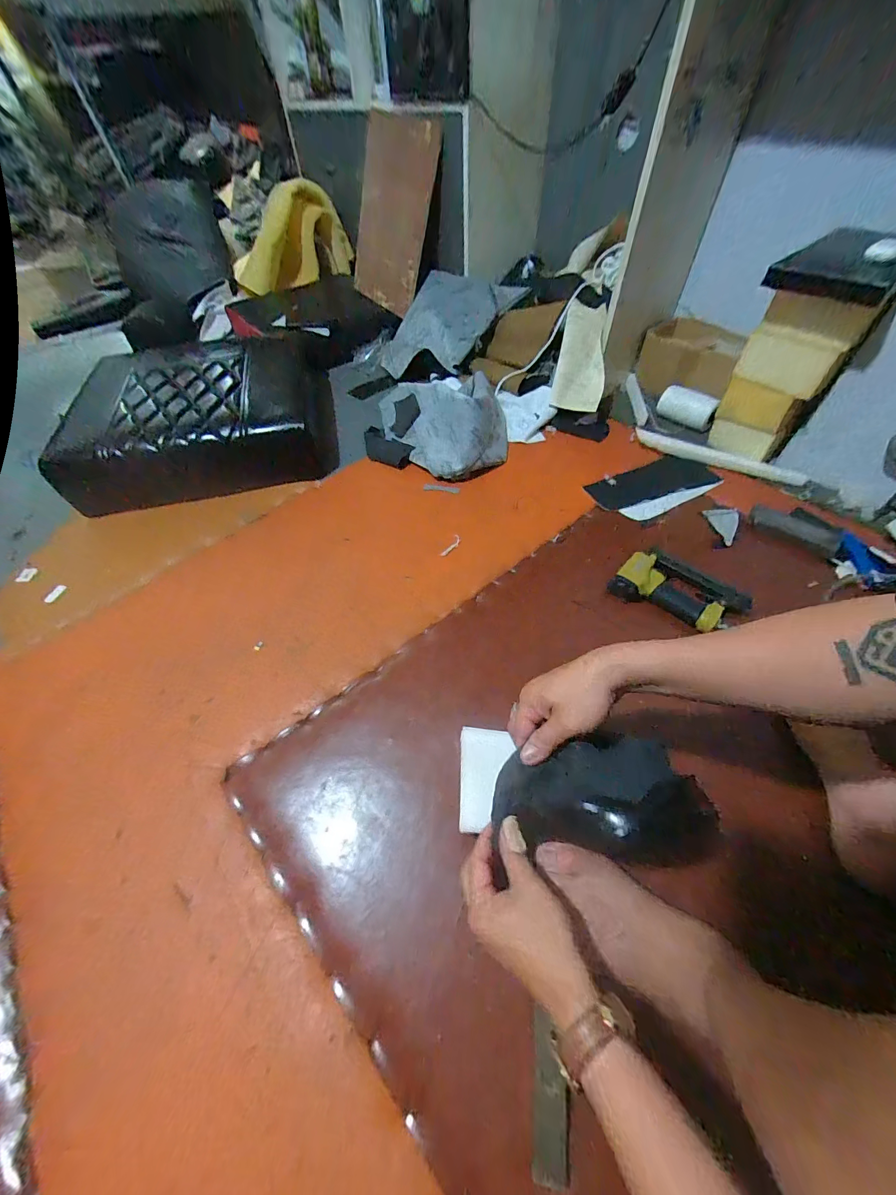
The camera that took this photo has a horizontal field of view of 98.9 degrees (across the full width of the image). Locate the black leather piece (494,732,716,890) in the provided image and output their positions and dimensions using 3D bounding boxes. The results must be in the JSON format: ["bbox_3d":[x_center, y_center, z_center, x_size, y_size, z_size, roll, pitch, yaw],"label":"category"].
[{"bbox_3d":[0.137,0.200,0.374,0.189,0.104,0.111,-9,55,-5],"label":"black leather piece"}]

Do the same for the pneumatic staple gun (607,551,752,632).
[{"bbox_3d":[0.398,-0.018,0.666,0.213,0.042,0.125,21,58,16],"label":"pneumatic staple gun"}]

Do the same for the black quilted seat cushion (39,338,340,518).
[{"bbox_3d":[-0.573,-0.427,0.920,0.556,0.146,0.398,-9,55,-5],"label":"black quilted seat cushion"}]

